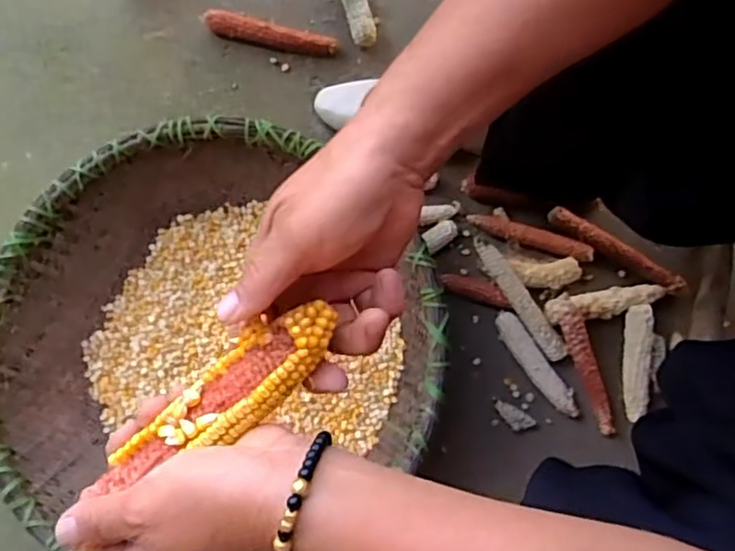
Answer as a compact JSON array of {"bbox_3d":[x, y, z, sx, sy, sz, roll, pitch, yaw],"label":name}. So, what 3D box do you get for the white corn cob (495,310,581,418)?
[{"bbox_3d":[0.208,0.110,0.798,0.031,0.032,0.148,-37,81,-7],"label":"white corn cob"}]

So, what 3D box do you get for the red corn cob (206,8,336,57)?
[{"bbox_3d":[-0.132,-0.328,0.872,0.178,0.026,0.032,12,79,2],"label":"red corn cob"}]

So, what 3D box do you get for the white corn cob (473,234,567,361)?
[{"bbox_3d":[0.186,0.027,0.785,0.027,0.034,0.174,-35,81,-6],"label":"white corn cob"}]

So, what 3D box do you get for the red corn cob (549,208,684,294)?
[{"bbox_3d":[0.312,-0.033,0.808,0.183,0.017,0.022,32,81,6],"label":"red corn cob"}]

